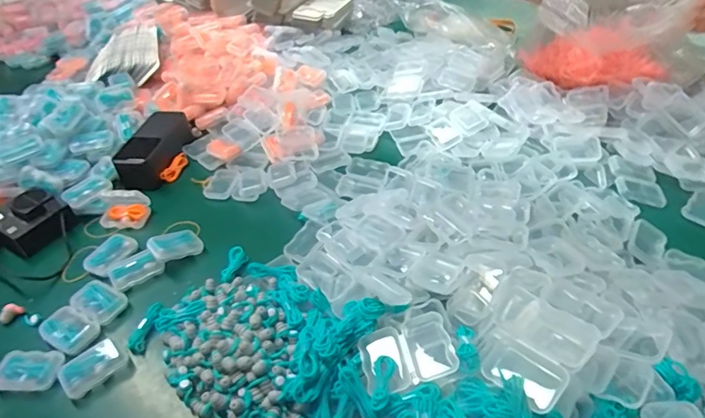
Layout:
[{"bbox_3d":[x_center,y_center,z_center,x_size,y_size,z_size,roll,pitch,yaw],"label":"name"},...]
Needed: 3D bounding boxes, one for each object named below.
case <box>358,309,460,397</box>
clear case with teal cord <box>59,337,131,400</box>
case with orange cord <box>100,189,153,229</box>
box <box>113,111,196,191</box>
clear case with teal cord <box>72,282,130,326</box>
[{"bbox_3d":[0.045,0.120,0.388,0.072,0.024,0.056,-13,42,-9],"label":"case"},{"bbox_3d":[-0.241,0.147,0.434,0.056,0.018,0.039,-35,49,-29],"label":"clear case with teal cord"},{"bbox_3d":[-0.290,-0.001,0.585,0.059,0.040,0.038,1,42,7],"label":"case with orange cord"},{"bbox_3d":[-0.285,-0.091,0.673,0.064,0.041,0.135,1,42,6],"label":"box"},{"bbox_3d":[-0.266,0.098,0.490,0.054,0.015,0.036,19,47,25],"label":"clear case with teal cord"}]

